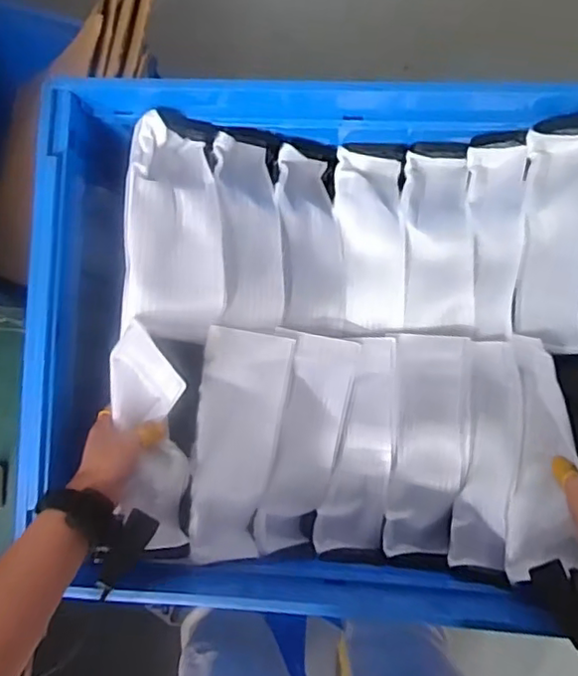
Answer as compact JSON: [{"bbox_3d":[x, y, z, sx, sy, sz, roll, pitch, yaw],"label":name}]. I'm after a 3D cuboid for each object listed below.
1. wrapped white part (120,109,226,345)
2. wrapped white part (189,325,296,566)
[{"bbox_3d":[-0.112,-0.111,0.667,0.121,0.061,0.223,4,93,-9],"label":"wrapped white part"},{"bbox_3d":[-0.054,0.115,0.675,0.094,0.021,0.241,8,83,-19],"label":"wrapped white part"}]

